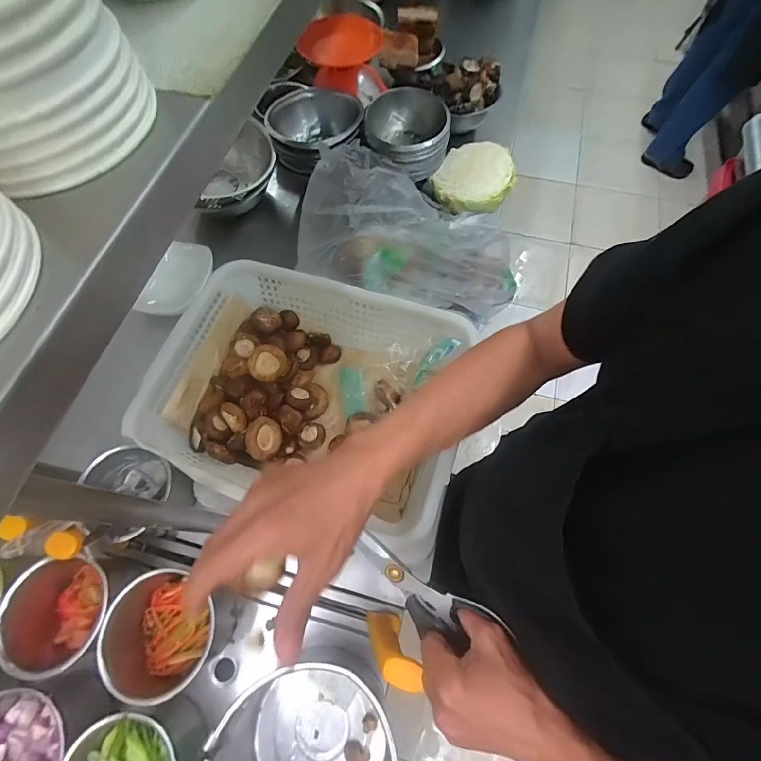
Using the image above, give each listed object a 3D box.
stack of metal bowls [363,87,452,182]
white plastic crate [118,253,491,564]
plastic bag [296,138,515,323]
[{"bbox_3d":[0.046,-0.457,0.700,0.147,0.073,0.153,-6,68,-3],"label":"stack of metal bowls"},{"bbox_3d":[-0.096,0.018,0.527,0.383,0.115,0.293,17,69,7],"label":"white plastic crate"},{"bbox_3d":[0.057,-0.224,0.603,0.347,0.142,0.165,18,67,-19],"label":"plastic bag"}]

